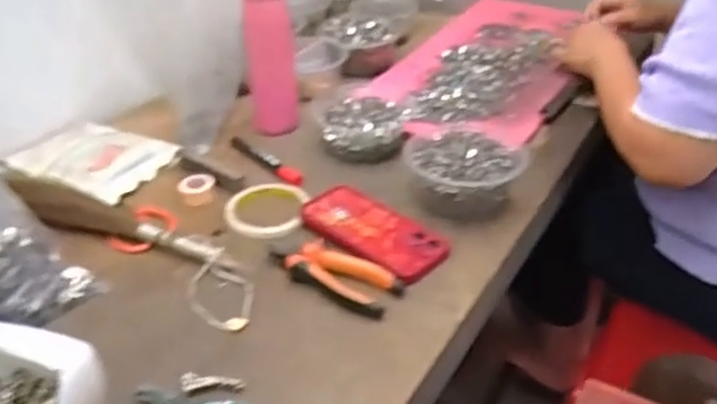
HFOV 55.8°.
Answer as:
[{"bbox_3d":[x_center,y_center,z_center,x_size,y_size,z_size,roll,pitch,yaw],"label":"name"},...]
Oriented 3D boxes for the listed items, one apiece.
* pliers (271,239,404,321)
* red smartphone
[{"bbox_3d":[-0.026,0.069,0.678,0.136,0.023,0.048,17,39,26],"label":"pliers"},{"bbox_3d":[0.011,0.030,0.740,0.095,0.016,0.171,-30,43,-35],"label":"red smartphone"}]

